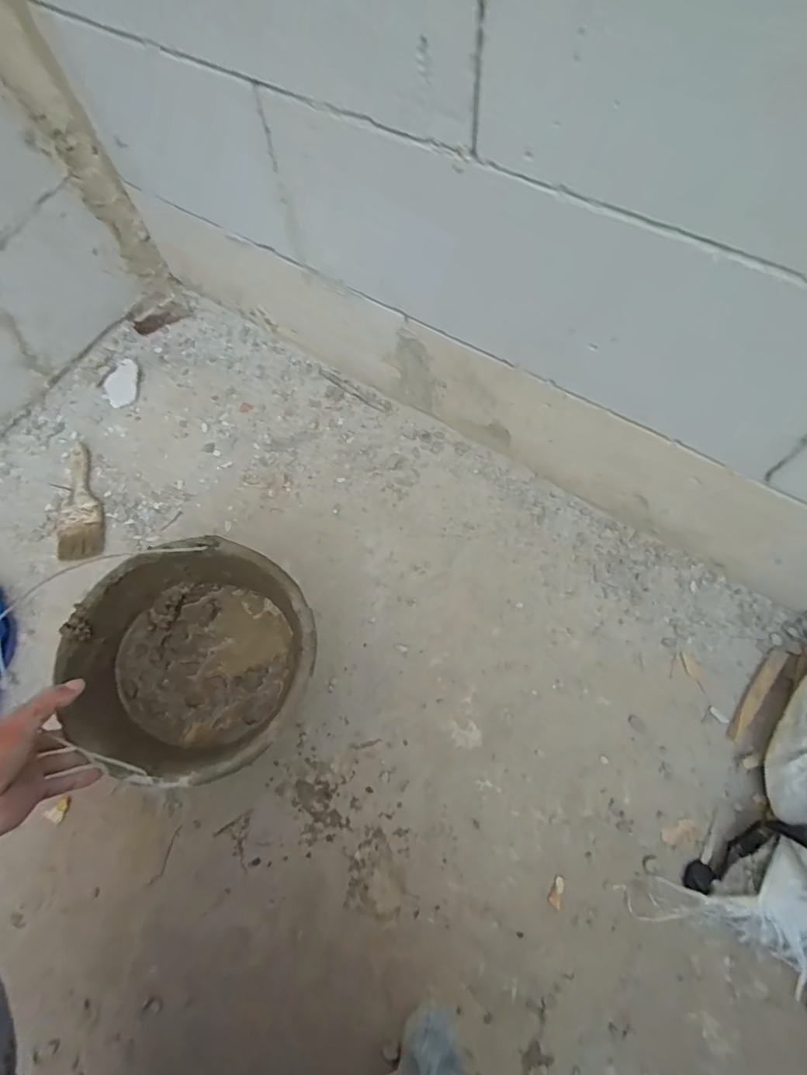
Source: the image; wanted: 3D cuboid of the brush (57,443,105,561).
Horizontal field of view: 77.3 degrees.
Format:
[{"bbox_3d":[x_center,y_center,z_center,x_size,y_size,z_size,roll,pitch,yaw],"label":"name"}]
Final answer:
[{"bbox_3d":[-0.489,-0.059,0.764,0.060,0.018,0.204,-16,67,-3],"label":"brush"}]

